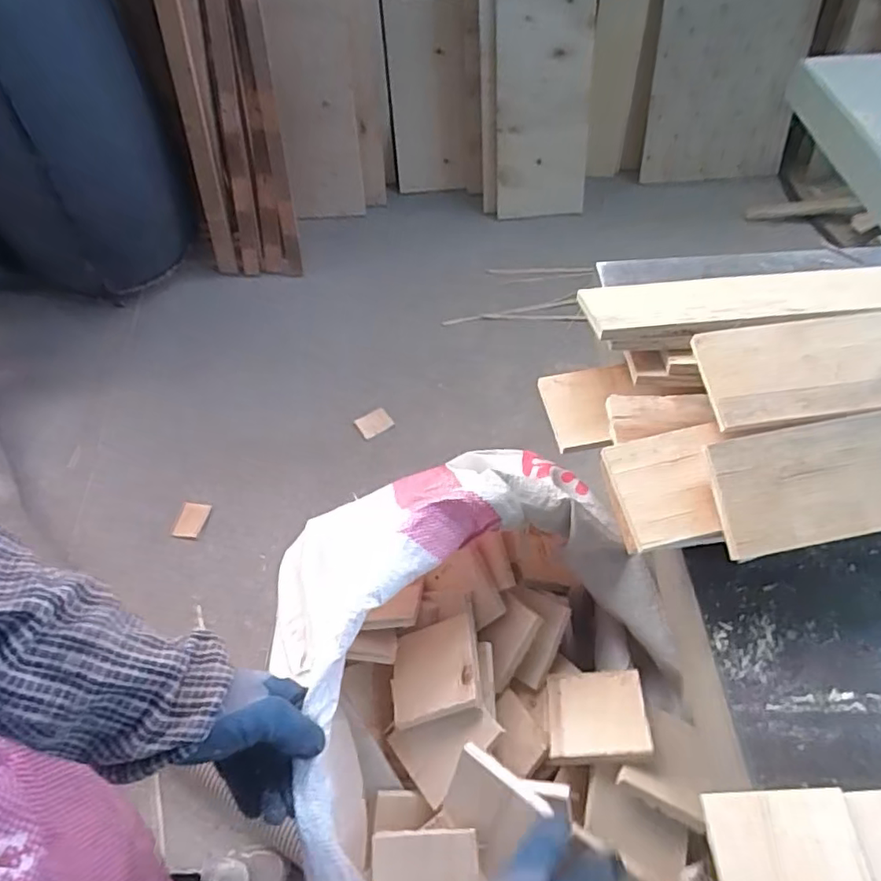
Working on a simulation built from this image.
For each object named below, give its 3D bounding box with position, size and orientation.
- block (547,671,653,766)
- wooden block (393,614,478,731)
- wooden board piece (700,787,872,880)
[{"bbox_3d":[0.148,0.260,0.569,0.091,0.014,0.089,-13,26,16],"label":"block"},{"bbox_3d":[-0.006,0.225,0.589,0.084,0.015,0.087,-19,44,12],"label":"wooden block"},{"bbox_3d":[0.229,0.281,0.390,0.094,0.012,0.090,-2,56,0],"label":"wooden board piece"}]

